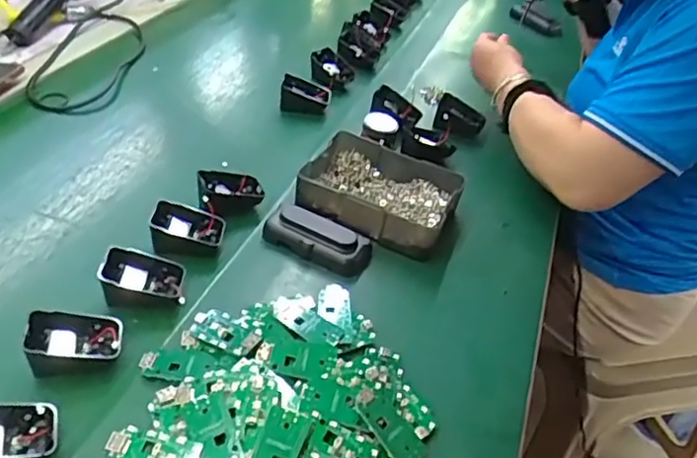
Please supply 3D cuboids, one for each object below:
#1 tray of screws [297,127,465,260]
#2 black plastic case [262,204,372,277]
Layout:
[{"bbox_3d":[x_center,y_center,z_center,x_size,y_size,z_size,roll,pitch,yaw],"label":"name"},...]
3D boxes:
[{"bbox_3d":[0.034,-0.043,0.679,0.168,0.041,0.130,21,41,17],"label":"tray of screws"},{"bbox_3d":[-0.031,0.009,0.614,0.107,0.027,0.042,18,40,13],"label":"black plastic case"}]

